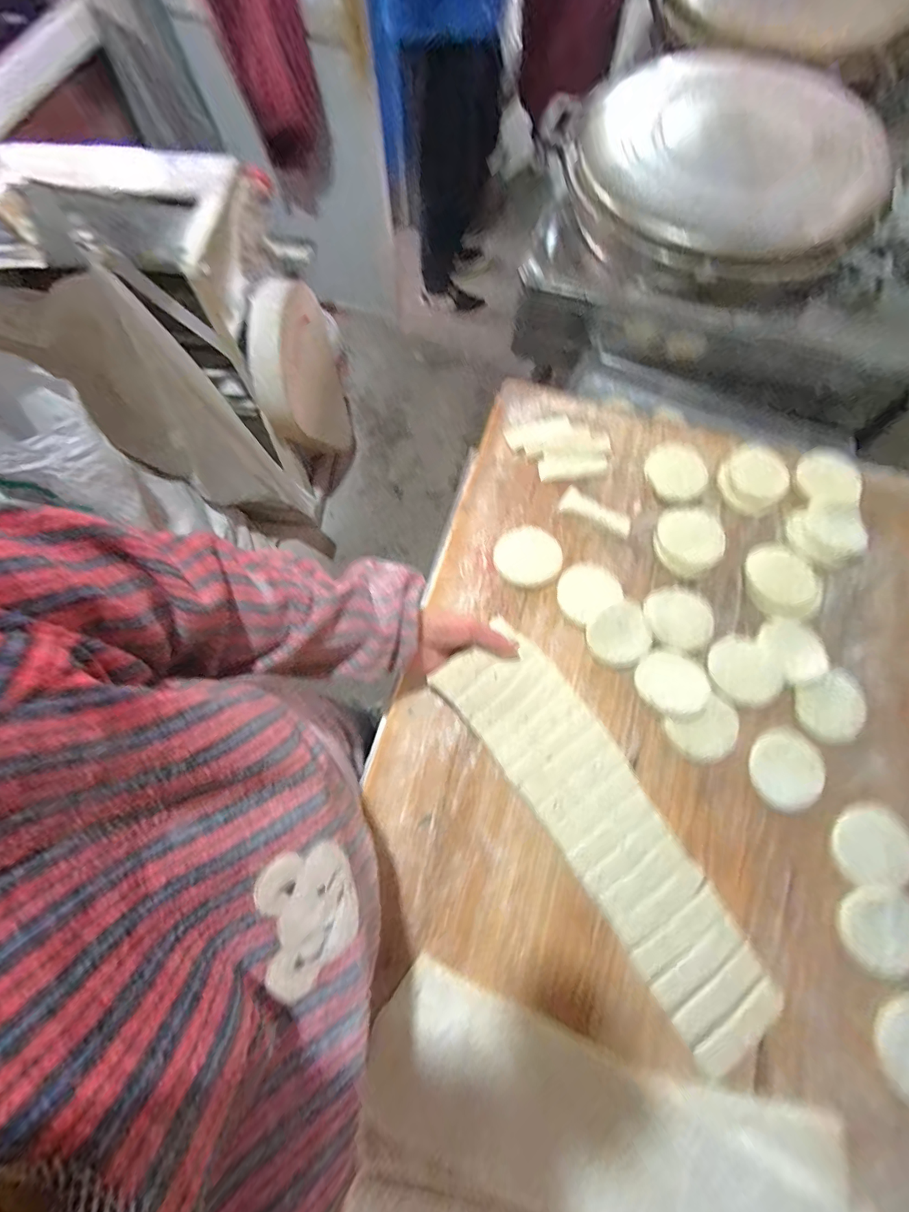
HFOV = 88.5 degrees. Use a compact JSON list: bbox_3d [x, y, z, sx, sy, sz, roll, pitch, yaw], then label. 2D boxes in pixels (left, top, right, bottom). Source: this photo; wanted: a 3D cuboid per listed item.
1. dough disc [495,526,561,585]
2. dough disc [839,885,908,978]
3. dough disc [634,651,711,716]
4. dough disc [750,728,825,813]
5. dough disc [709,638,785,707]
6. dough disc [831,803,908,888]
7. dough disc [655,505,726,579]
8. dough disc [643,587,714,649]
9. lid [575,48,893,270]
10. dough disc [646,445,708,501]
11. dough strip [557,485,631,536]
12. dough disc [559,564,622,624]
[{"bbox_3d":[0.090,-0.060,0.565,0.078,0.009,0.072,0,71,0],"label":"dough disc"},{"bbox_3d":[0.408,0.308,0.446,0.076,0.015,0.075,0,71,0],"label":"dough disc"},{"bbox_3d":[0.241,0.086,0.516,0.074,0.014,0.065,38,75,12],"label":"dough disc"},{"bbox_3d":[0.350,0.172,0.491,0.068,0.008,0.084,36,75,12],"label":"dough disc"},{"bbox_3d":[0.327,0.074,0.526,0.072,0.009,0.078,0,71,0],"label":"dough disc"},{"bbox_3d":[0.417,0.238,0.466,0.081,0.007,0.071,1,71,0],"label":"dough disc"},{"bbox_3d":[0.287,-0.083,0.571,0.078,0.015,0.092,31,74,11],"label":"dough disc"},{"bbox_3d":[0.261,0.013,0.543,0.074,0.004,0.073,0,71,0],"label":"dough disc"},{"bbox_3d":[0.556,-0.923,0.933,0.591,0.052,0.650,0,71,0],"label":"lid"},{"bbox_3d":[0.292,-0.176,0.611,0.071,0.010,0.084,-10,71,-3],"label":"dough disc"},{"bbox_3d":[0.180,-0.118,0.591,0.092,0.010,0.031,32,74,11],"label":"dough strip"},{"bbox_3d":[0.157,-0.018,0.552,0.070,0.012,0.064,0,71,0],"label":"dough disc"}]

